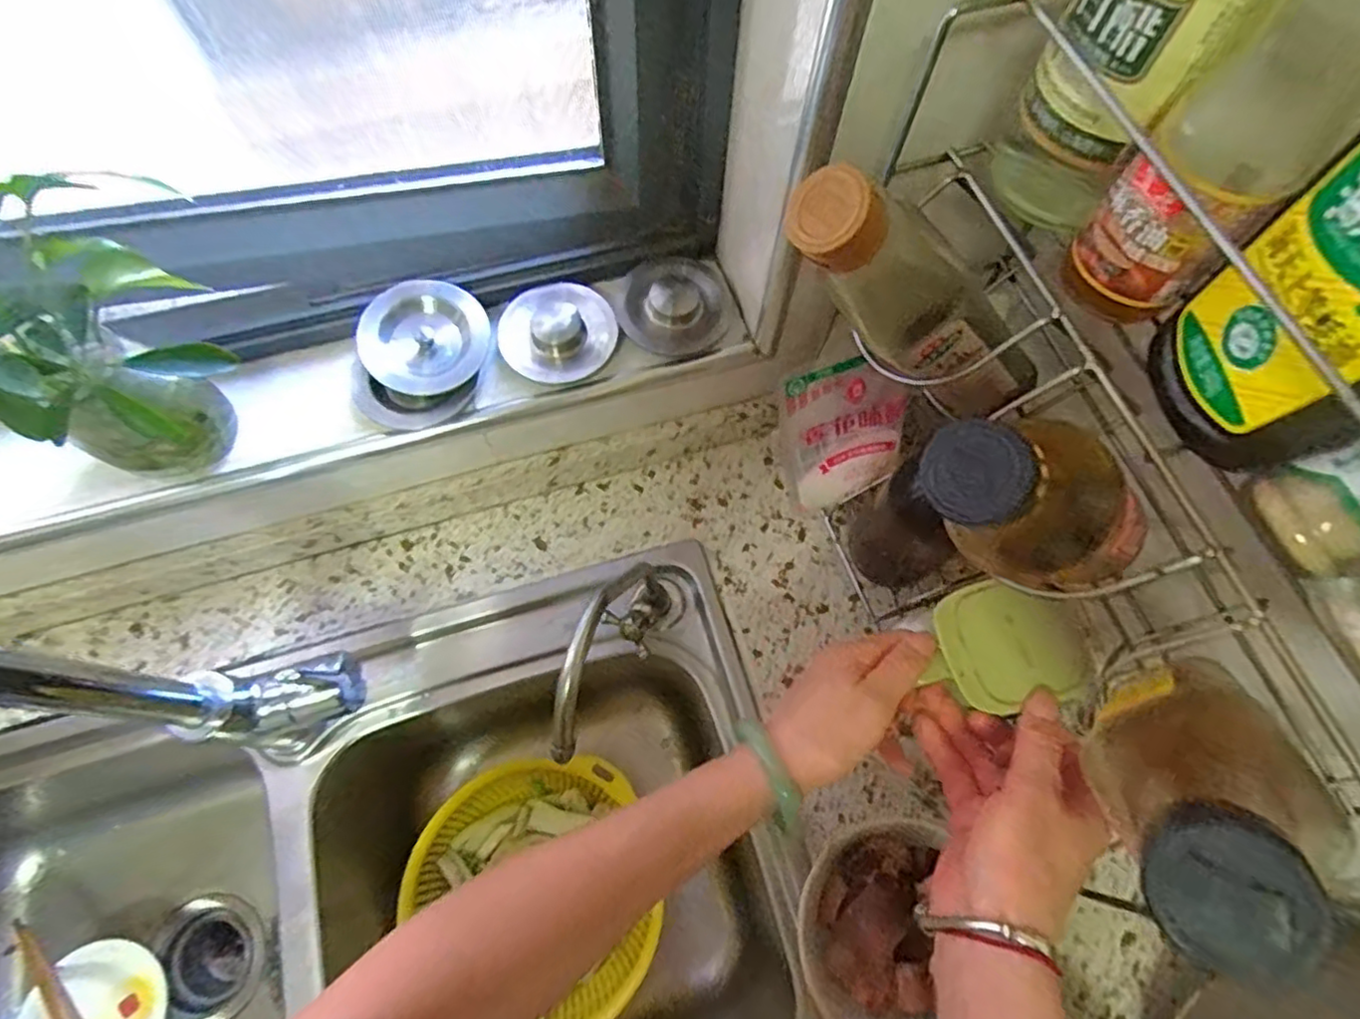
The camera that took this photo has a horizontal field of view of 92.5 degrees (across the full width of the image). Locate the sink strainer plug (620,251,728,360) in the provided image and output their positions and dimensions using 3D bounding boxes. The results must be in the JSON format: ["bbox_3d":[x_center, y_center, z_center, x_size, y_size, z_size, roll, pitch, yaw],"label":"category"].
[{"bbox_3d":[-0.004,-0.152,0.479,0.077,0.033,0.064,6,69,1],"label":"sink strainer plug"}]

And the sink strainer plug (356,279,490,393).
[{"bbox_3d":[-0.177,-0.120,0.448,0.083,0.023,0.075,-31,101,4],"label":"sink strainer plug"}]

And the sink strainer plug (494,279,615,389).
[{"bbox_3d":[-0.088,-0.129,0.468,0.084,0.026,0.075,42,74,14],"label":"sink strainer plug"}]

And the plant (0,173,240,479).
[{"bbox_3d":[-0.374,-0.094,0.363,0.212,0.175,0.146,13,69,4],"label":"plant"}]

